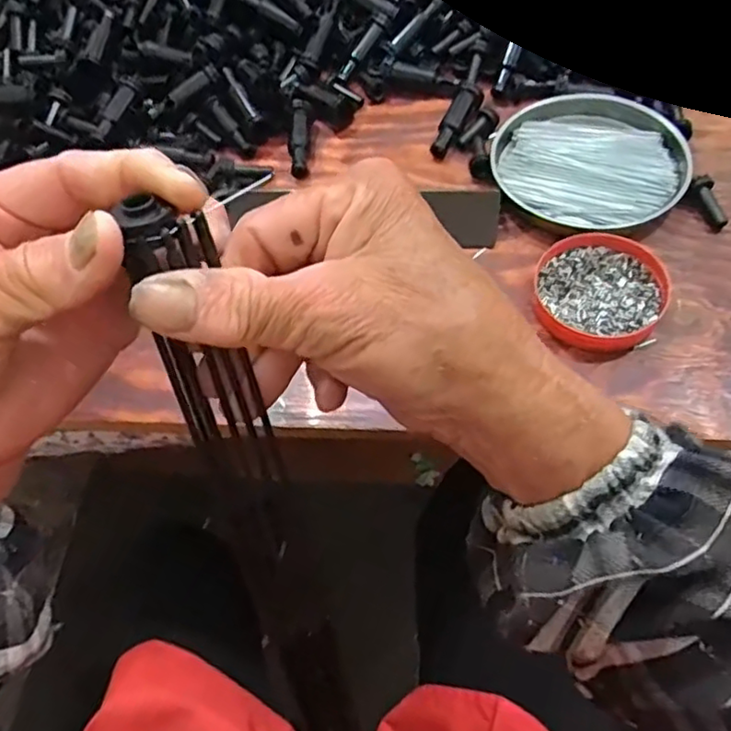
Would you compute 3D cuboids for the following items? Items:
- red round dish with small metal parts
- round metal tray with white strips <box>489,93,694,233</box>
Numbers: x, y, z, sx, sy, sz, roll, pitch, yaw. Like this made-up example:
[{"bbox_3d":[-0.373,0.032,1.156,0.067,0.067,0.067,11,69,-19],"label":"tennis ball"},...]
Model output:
[{"bbox_3d":[0.149,-0.047,0.399,0.078,0.015,0.079,-2,60,3],"label":"red round dish with small metal parts"},{"bbox_3d":[0.166,-0.152,0.461,0.131,0.016,0.130,-2,60,3],"label":"round metal tray with white strips"}]

